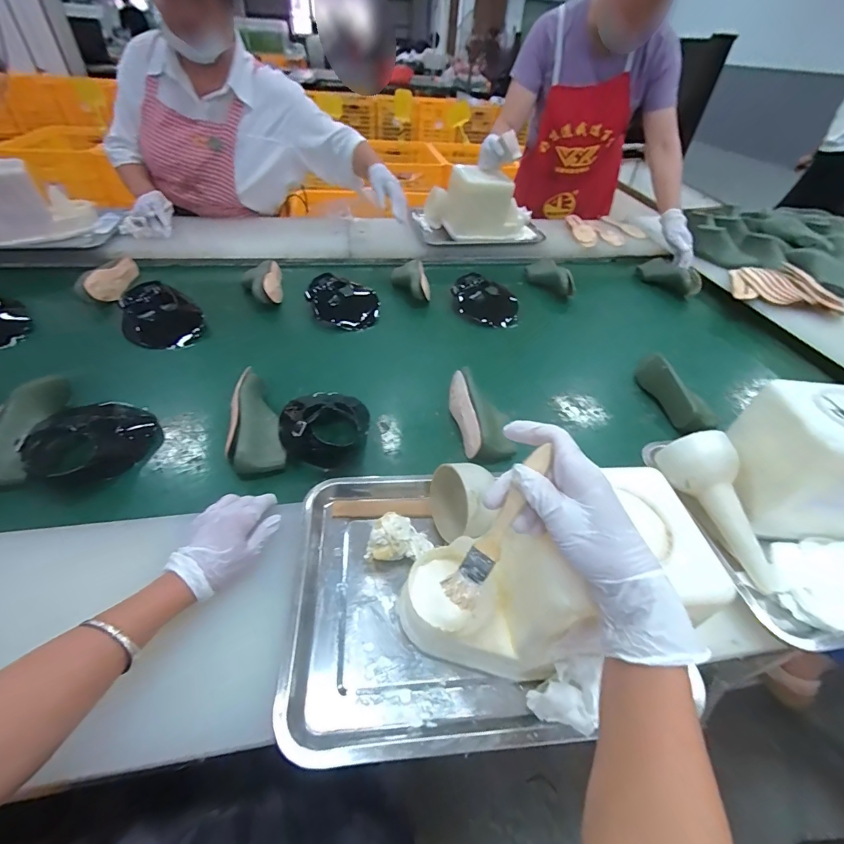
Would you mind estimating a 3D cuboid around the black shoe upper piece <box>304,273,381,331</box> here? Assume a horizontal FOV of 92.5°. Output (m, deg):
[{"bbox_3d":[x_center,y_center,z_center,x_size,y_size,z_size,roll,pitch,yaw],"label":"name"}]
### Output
[{"bbox_3d":[-0.190,-0.285,0.969,0.176,0.069,0.114,21,45,16],"label":"black shoe upper piece"}]

